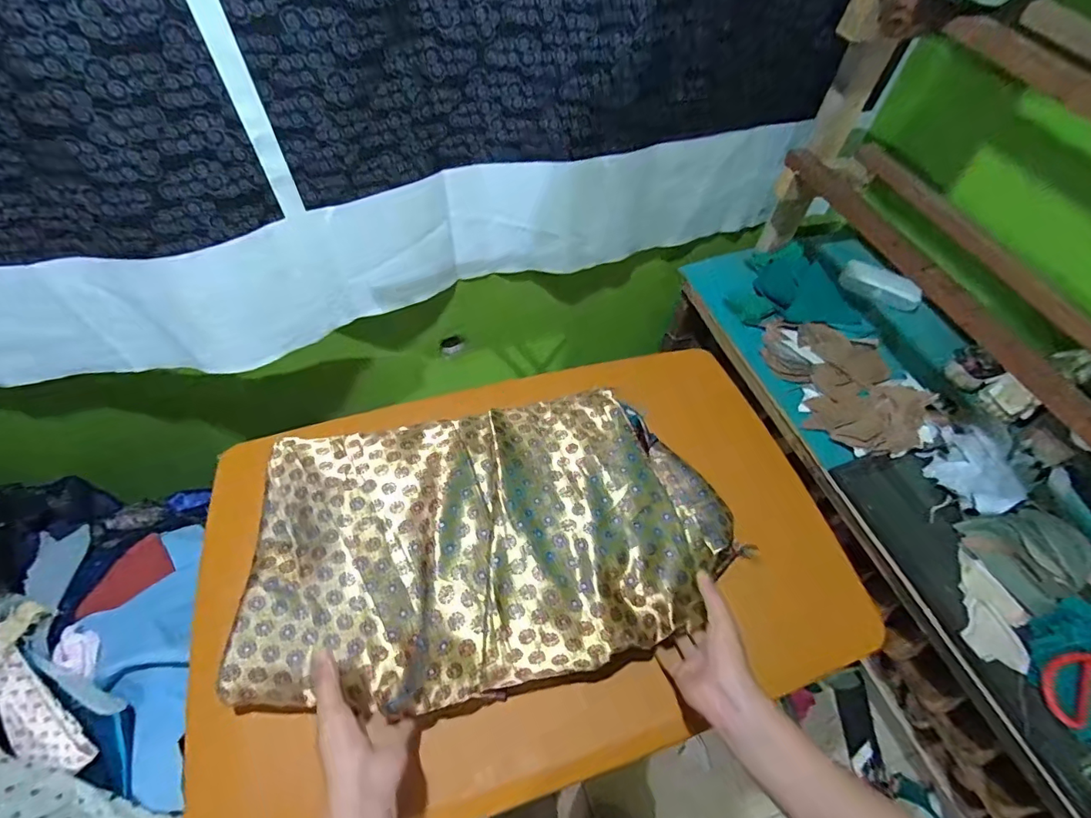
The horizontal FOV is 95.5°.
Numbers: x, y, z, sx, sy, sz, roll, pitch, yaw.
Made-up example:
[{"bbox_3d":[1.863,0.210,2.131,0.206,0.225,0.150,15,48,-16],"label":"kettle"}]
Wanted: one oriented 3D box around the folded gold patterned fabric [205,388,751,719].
[{"bbox_3d":[-0.049,0.129,0.545,0.511,0.071,0.300,-10,58,-10],"label":"folded gold patterned fabric"}]

